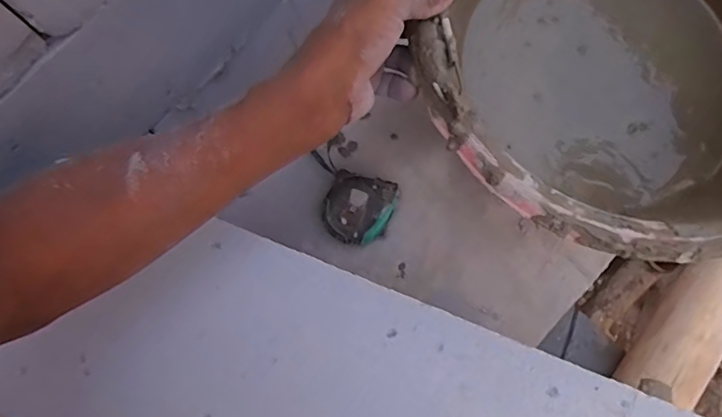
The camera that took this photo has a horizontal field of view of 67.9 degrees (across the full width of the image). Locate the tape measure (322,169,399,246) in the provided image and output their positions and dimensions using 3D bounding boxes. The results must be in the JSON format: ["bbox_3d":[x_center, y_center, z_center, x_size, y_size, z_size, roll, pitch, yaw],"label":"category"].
[{"bbox_3d":[-0.002,0.001,0.499,0.062,0.027,0.063,15,79,3],"label":"tape measure"}]

